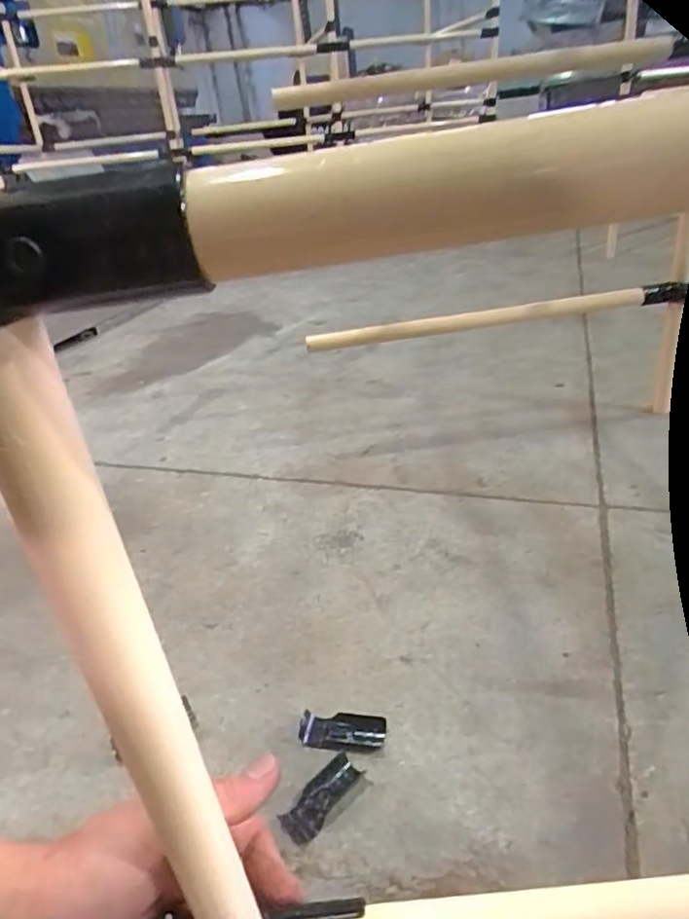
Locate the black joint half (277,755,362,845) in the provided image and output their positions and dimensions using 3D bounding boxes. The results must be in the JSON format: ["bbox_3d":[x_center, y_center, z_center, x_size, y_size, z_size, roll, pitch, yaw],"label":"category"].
[{"bbox_3d":[-0.020,0.294,0.527,0.031,0.010,0.079,22,39,37],"label":"black joint half"}]

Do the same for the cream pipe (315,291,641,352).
[{"bbox_3d":[0.230,-0.233,0.997,0.572,0.029,0.033,-11,29,-7],"label":"cream pipe"}]

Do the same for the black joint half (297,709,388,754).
[{"bbox_3d":[-0.002,0.260,0.577,0.081,0.016,0.033,0,30,8],"label":"black joint half"}]

